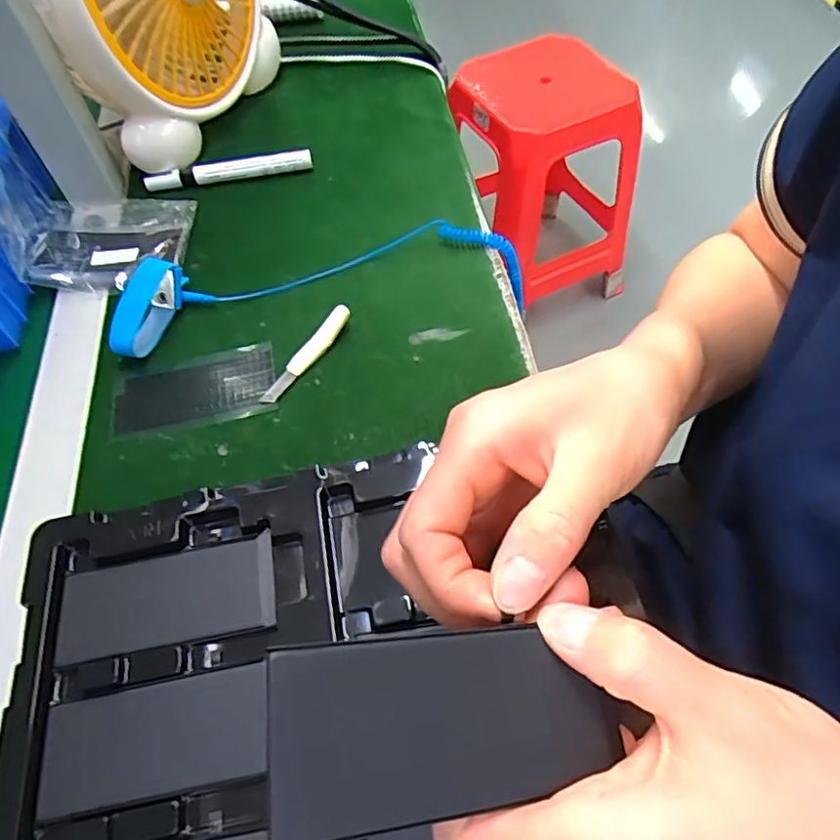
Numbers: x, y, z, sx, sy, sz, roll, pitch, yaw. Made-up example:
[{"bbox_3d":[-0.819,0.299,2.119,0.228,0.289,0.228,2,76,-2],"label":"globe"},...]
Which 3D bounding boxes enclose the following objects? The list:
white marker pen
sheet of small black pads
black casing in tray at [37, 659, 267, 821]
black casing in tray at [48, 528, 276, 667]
[{"bbox_3d":[-0.164,-0.217,0.509,0.140,0.014,0.011,-11,58,-6],"label":"white marker pen"},{"bbox_3d":[-0.151,-0.019,0.398,0.107,0.004,0.058,-15,57,-4],"label":"sheet of small black pads"},{"bbox_3d":[-0.110,0.132,0.247,0.091,0.005,0.042,-10,58,-5],"label":"black casing in tray"},{"bbox_3d":[-0.117,0.082,0.276,0.097,0.005,0.043,-10,58,-5],"label":"black casing in tray"}]

